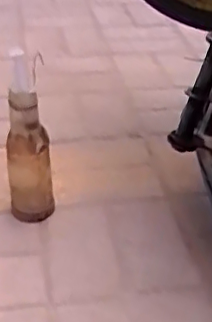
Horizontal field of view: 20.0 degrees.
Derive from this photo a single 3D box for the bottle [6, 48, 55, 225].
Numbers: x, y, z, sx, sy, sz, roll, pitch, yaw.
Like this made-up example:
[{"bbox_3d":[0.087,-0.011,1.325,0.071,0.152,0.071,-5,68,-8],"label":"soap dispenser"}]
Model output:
[{"bbox_3d":[-0.101,-0.021,0.763,0.056,0.224,0.052,-6,33,-6],"label":"bottle"}]

